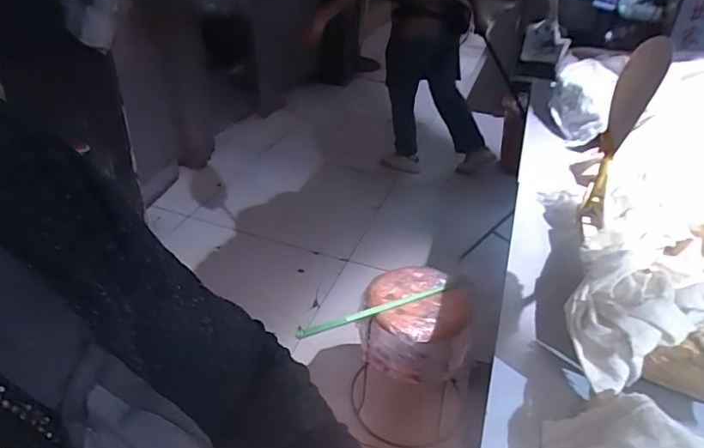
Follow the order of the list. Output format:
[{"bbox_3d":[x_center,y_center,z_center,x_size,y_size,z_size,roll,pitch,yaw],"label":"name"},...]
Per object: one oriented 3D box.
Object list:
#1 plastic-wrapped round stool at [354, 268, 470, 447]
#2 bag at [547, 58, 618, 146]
[{"bbox_3d":[0.178,0.394,1.571,0.299,0.455,0.303,8,34,9],"label":"plastic-wrapped round stool"},{"bbox_3d":[0.560,-0.298,1.264,0.114,0.187,0.135,9,34,10],"label":"bag"}]

